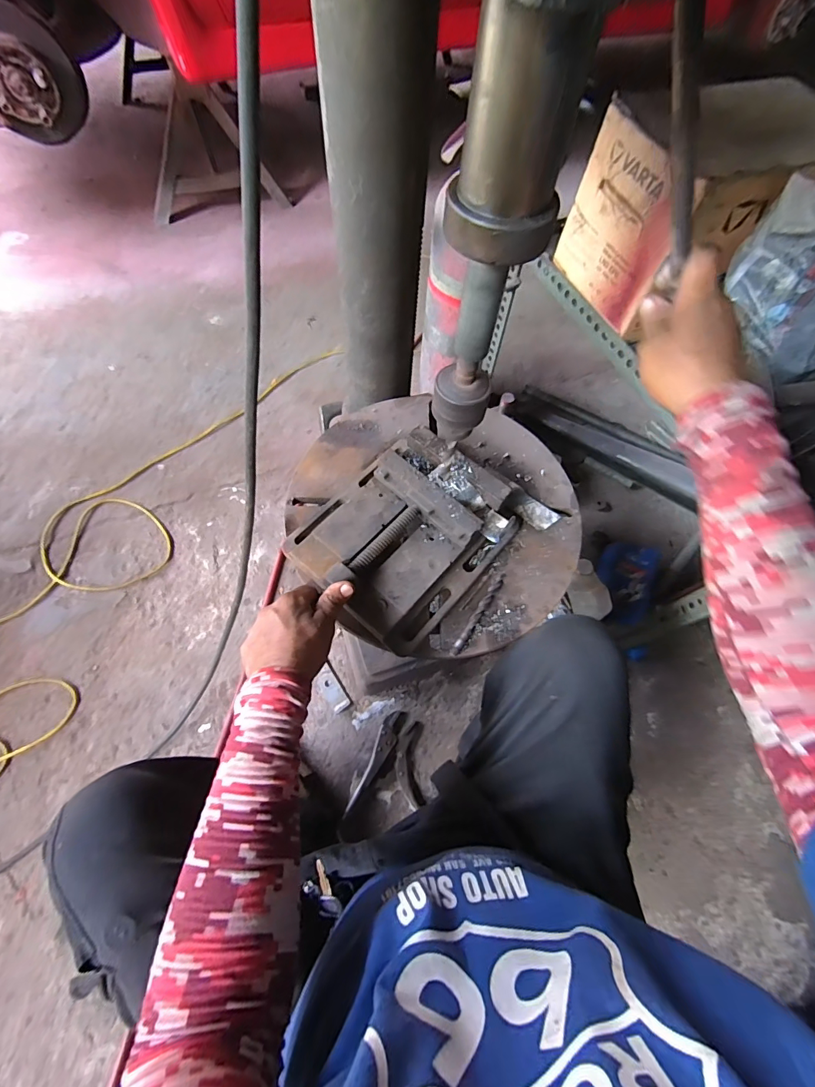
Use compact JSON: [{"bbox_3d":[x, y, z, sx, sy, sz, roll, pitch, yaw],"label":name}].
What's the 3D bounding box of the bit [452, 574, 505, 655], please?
[{"bbox_3d":[0.087,0.083,0.523,0.012,0.008,0.118,34,66,12],"label":"bit"}]

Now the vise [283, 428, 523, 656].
[{"bbox_3d":[-0.007,-0.019,0.536,0.210,0.070,0.242,38,69,17],"label":"vise"}]

